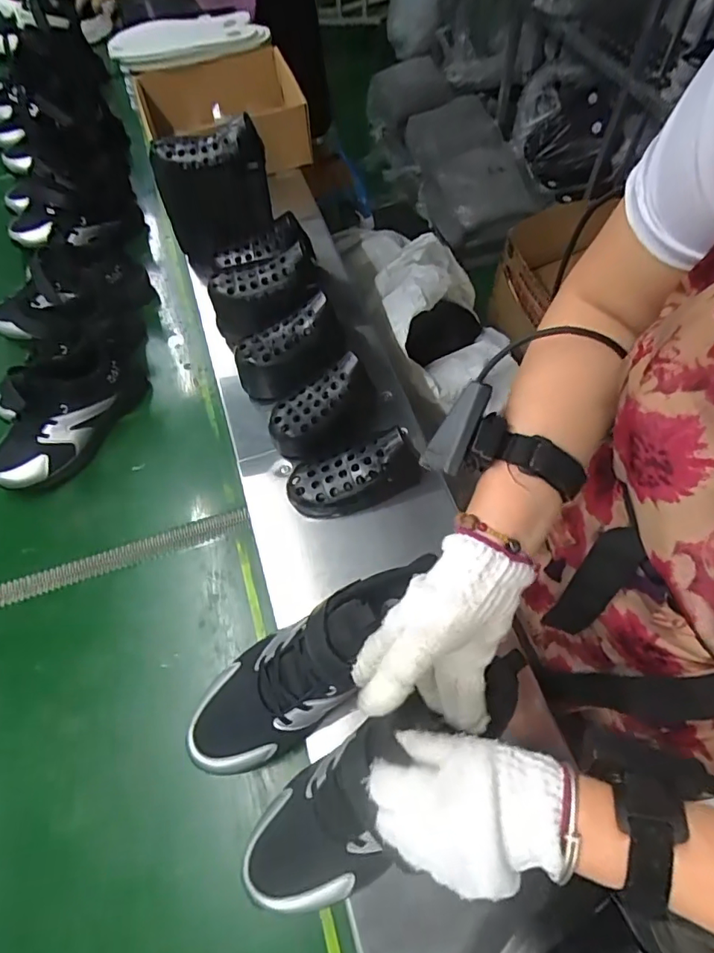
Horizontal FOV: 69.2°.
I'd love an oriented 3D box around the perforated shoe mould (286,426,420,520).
[{"bbox_3d":[-0.006,0.001,0.599,0.149,0.080,0.064,-10,62,-2],"label":"perforated shoe mould"}]

